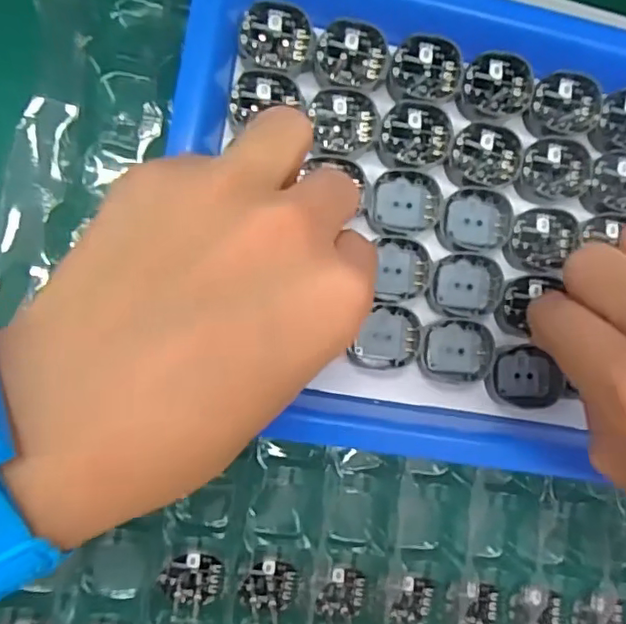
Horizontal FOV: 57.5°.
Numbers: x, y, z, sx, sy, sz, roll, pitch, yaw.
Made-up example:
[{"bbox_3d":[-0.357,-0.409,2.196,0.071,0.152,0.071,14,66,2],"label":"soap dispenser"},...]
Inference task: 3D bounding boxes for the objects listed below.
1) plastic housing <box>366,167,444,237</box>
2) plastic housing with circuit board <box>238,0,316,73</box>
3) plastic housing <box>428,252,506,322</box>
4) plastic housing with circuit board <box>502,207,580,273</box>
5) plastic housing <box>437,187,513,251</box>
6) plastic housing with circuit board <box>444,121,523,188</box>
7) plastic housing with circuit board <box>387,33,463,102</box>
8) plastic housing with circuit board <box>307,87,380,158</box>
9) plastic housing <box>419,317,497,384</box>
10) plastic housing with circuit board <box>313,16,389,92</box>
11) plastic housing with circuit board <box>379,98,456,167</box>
[{"bbox_3d":[0.035,-0.043,0.220,0.029,0.004,0.025,-8,86,-9],"label":"plastic housing"},{"bbox_3d":[-0.013,-0.102,0.212,0.027,0.005,0.024,1,85,-8],"label":"plastic housing with circuit board"},{"bbox_3d":[0.060,-0.010,0.224,0.029,0.004,0.025,3,84,-8],"label":"plastic housing"},{"bbox_3d":[0.091,-0.029,0.226,0.030,0.004,0.025,-9,86,-9],"label":"plastic housing with circuit board"},{"bbox_3d":[0.063,-0.036,0.224,0.030,0.004,0.024,-9,86,-9],"label":"plastic housing"},{"bbox_3d":[0.068,-0.062,0.223,0.030,0.004,0.026,4,84,-8],"label":"plastic housing with circuit board"},{"bbox_3d":[0.044,-0.094,0.221,0.029,0.004,0.024,2,85,-8],"label":"plastic housing with circuit board"},{"bbox_3d":[0.012,-0.072,0.217,0.026,0.004,0.026,1,85,-8],"label":"plastic housing with circuit board"},{"bbox_3d":[0.056,0.016,0.225,0.028,0.007,0.025,-6,86,-9],"label":"plastic housing"},{"bbox_3d":[0.016,-0.098,0.217,0.028,0.004,0.024,8,84,-8],"label":"plastic housing with circuit board"},{"bbox_3d":[0.040,-0.069,0.220,0.029,0.004,0.025,3,84,-8],"label":"plastic housing with circuit board"}]

